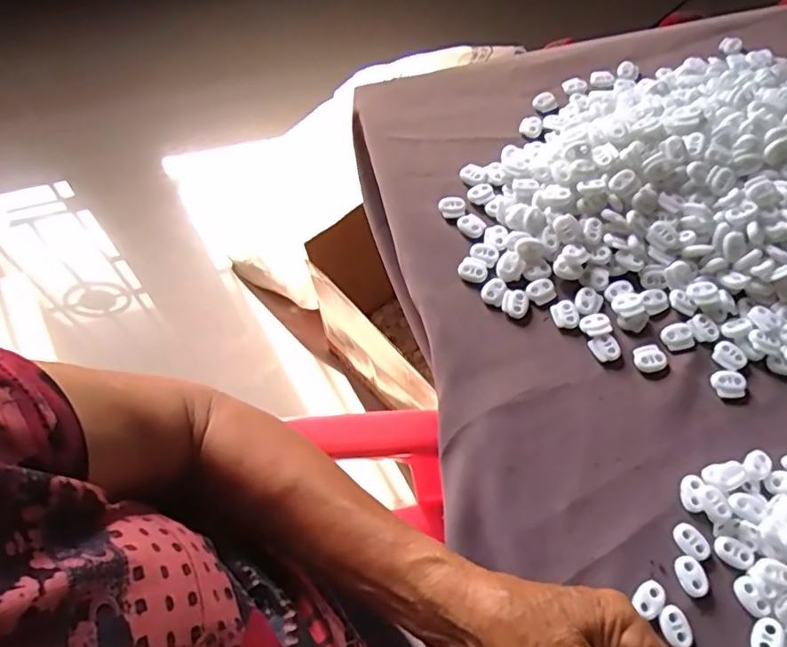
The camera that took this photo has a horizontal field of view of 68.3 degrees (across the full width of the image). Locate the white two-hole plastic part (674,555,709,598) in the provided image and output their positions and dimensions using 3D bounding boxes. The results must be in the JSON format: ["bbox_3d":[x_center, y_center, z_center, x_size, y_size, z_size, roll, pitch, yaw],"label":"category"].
[{"bbox_3d":[0.178,0.150,0.346,0.015,0.004,0.023,-10,64,-5],"label":"white two-hole plastic part"}]

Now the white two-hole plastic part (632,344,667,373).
[{"bbox_3d":[0.182,0.025,0.411,0.022,0.004,0.020,-22,65,-10],"label":"white two-hole plastic part"}]

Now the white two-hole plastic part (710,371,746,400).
[{"bbox_3d":[0.231,0.043,0.401,0.022,0.005,0.019,9,64,5],"label":"white two-hole plastic part"}]

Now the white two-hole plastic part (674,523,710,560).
[{"bbox_3d":[0.182,0.133,0.354,0.016,0.004,0.021,-22,65,-10],"label":"white two-hole plastic part"}]

